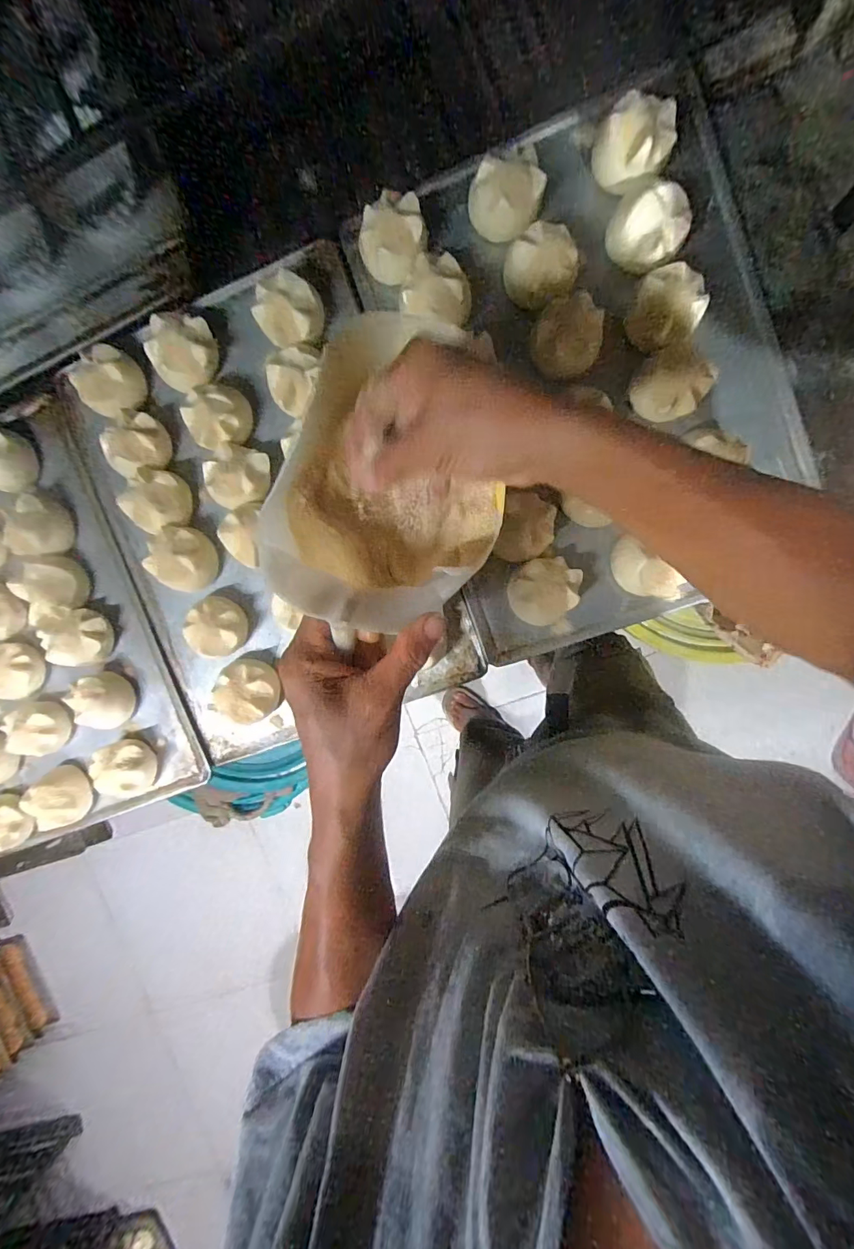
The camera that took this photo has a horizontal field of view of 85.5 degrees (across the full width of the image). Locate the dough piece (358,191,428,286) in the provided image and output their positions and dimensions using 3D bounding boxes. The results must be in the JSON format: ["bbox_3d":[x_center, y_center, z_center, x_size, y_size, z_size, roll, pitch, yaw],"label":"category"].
[{"bbox_3d":[-0.030,-0.351,0.428,0.060,0.042,0.070,-13,94,8],"label":"dough piece"}]

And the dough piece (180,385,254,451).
[{"bbox_3d":[-0.203,-0.204,0.461,0.053,0.046,0.054,1,96,7],"label":"dough piece"}]

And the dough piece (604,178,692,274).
[{"bbox_3d":[0.190,-0.341,0.406,0.062,0.056,0.058,1,96,7],"label":"dough piece"}]

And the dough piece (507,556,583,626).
[{"bbox_3d":[0.111,-0.033,0.441,0.057,0.036,0.065,40,99,1],"label":"dough piece"}]

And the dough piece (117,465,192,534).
[{"bbox_3d":[-0.281,-0.128,0.478,0.059,0.048,0.062,1,96,7],"label":"dough piece"}]

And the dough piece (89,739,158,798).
[{"bbox_3d":[-0.333,0.160,0.511,0.056,0.042,0.061,-25,92,8],"label":"dough piece"}]

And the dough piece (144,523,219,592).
[{"bbox_3d":[-0.255,-0.068,0.482,0.064,0.041,0.065,1,96,7],"label":"dough piece"}]

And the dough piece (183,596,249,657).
[{"bbox_3d":[-0.218,0.003,0.488,0.062,0.039,0.064,1,96,7],"label":"dough piece"}]

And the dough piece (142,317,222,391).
[{"bbox_3d":[-0.243,-0.266,0.460,0.063,0.049,0.069,7,96,6],"label":"dough piece"}]

